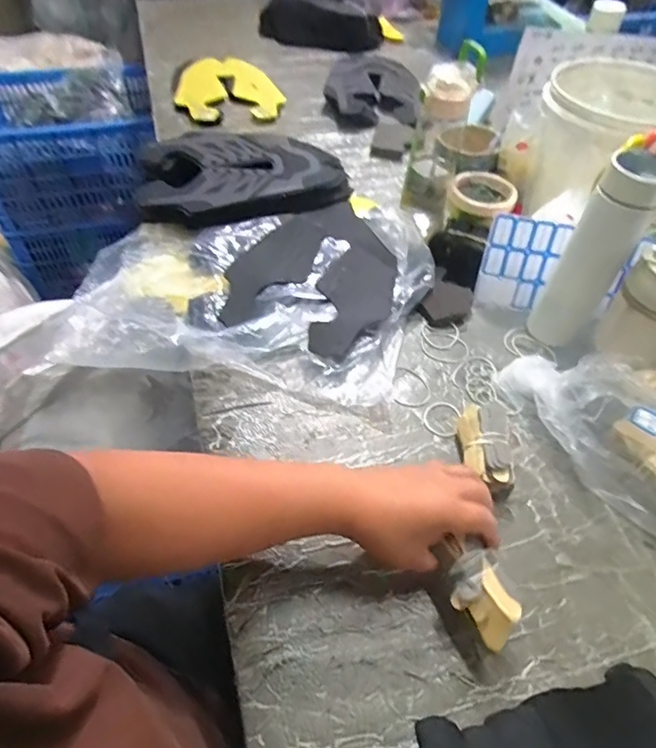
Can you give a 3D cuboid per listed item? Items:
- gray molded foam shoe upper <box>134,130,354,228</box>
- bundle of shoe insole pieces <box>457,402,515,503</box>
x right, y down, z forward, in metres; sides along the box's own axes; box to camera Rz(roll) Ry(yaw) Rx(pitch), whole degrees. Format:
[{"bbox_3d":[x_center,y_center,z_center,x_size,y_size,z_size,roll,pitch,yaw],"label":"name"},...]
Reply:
[{"bbox_3d":[-0.136,-0.311,0.782,0.306,0.038,0.230,-15,53,-14],"label":"gray molded foam shoe upper"},{"bbox_3d":[0.164,0.076,0.516,0.057,0.041,0.100,7,50,3],"label":"bundle of shoe insole pieces"}]

